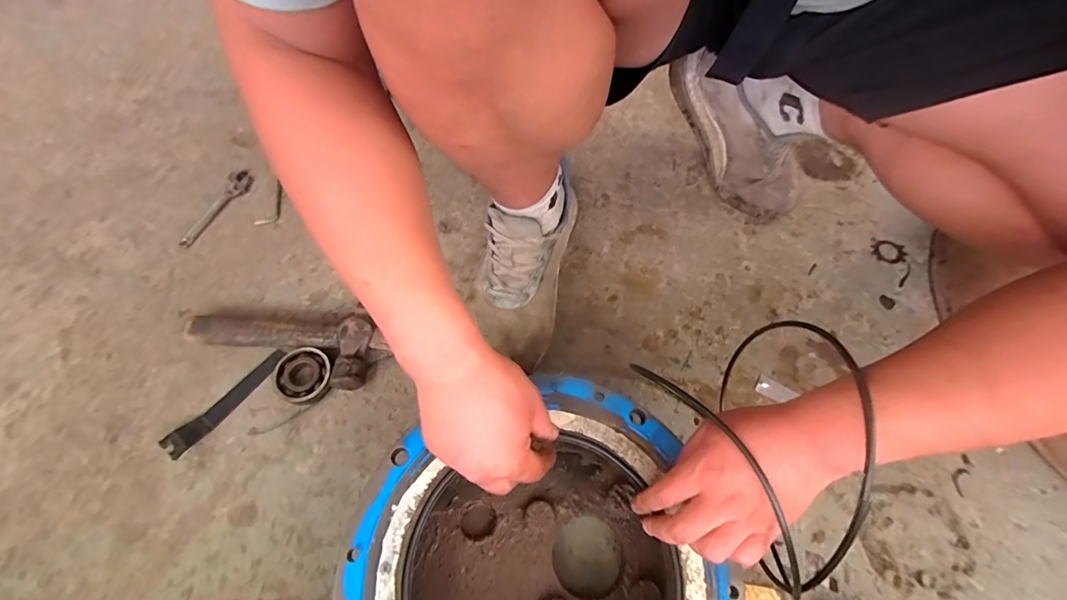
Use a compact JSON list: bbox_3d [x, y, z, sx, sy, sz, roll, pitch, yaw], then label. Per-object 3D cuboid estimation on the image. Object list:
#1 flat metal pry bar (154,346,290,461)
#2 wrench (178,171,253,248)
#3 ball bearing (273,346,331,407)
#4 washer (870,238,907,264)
[{"bbox_3d":[-0.391,0.127,0.586,0.028,0.016,0.164,36,69,17],"label":"flat metal pry bar"},{"bbox_3d":[-0.504,-0.146,0.732,0.041,0.013,0.152,18,65,10],"label":"wrench"},{"bbox_3d":[-0.296,0.099,0.592,0.075,0.022,0.068,36,69,17],"label":"ball bearing"},{"bbox_3d":[0.544,-0.076,0.702,0.052,0.004,0.046,16,65,6],"label":"washer"}]

